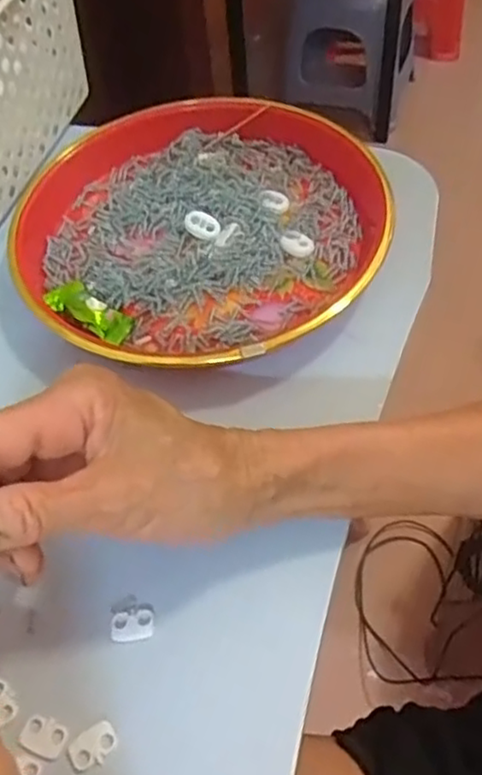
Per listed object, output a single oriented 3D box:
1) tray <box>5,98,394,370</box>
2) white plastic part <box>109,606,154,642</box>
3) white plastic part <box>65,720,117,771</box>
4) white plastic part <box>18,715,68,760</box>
[{"bbox_3d":[-0.029,-0.099,0.405,0.209,0.030,0.215,35,63,27],"label":"tray"},{"bbox_3d":[-0.046,0.100,0.286,0.018,0.004,0.013,-9,53,-2],"label":"white plastic part"},{"bbox_3d":[-0.057,0.137,0.259,0.019,0.004,0.013,-40,59,-23],"label":"white plastic part"},{"bbox_3d":[-0.077,0.135,0.262,0.018,0.004,0.012,17,56,17],"label":"white plastic part"}]

